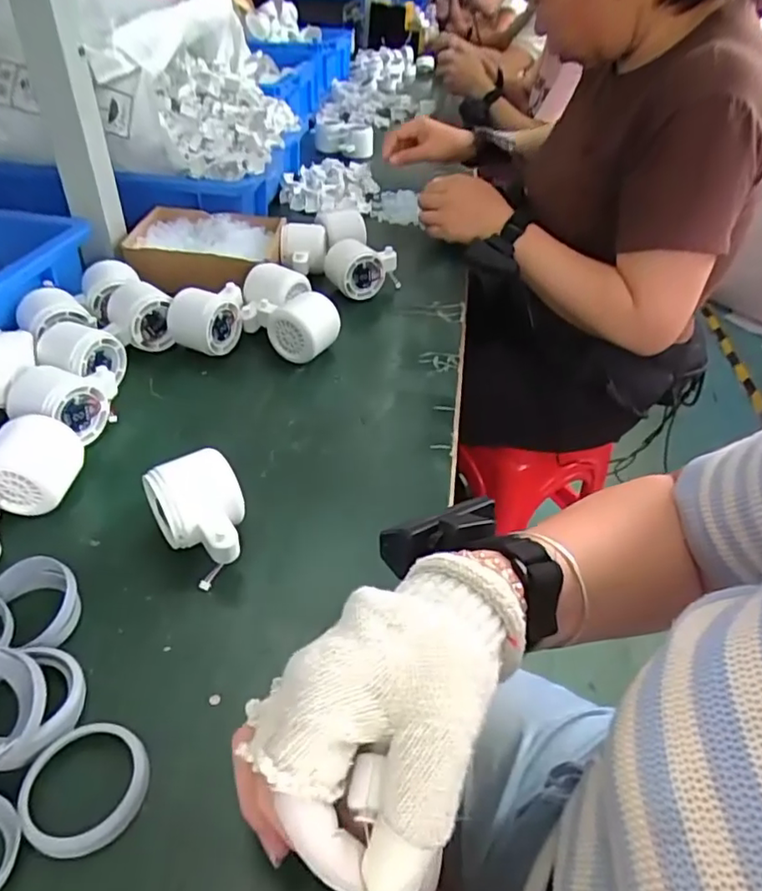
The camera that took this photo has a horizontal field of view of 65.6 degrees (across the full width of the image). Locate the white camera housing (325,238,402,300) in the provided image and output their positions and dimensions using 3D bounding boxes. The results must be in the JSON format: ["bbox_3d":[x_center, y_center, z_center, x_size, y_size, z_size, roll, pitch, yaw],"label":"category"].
[{"bbox_3d":[-0.017,-0.205,0.683,0.080,0.057,0.047,-16,46,-23],"label":"white camera housing"}]

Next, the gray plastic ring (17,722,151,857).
[{"bbox_3d":[-0.148,0.170,0.295,0.058,0.011,0.058,3,41,-3],"label":"gray plastic ring"}]

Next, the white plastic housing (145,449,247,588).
[{"bbox_3d":[-0.121,0.050,0.403,0.057,0.056,0.073,-18,46,-25],"label":"white plastic housing"}]

